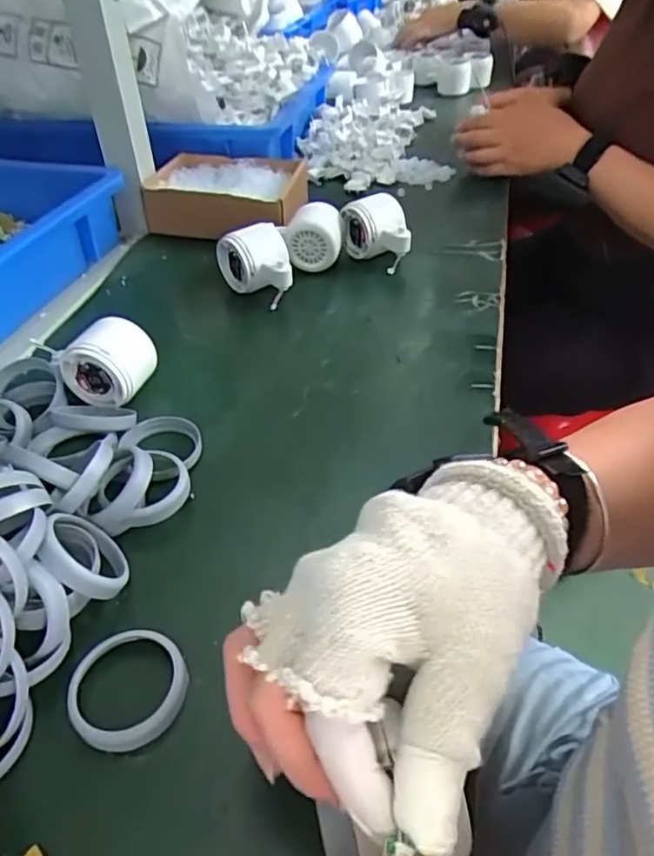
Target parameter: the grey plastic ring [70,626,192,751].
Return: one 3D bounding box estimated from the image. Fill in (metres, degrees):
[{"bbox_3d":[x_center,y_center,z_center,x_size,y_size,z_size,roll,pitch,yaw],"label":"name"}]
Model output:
[{"bbox_3d":[-0.103,0.134,0.313,0.059,0.010,0.059,-2,42,2],"label":"grey plastic ring"}]

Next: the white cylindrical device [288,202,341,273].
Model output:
[{"bbox_3d":[-0.012,-0.194,0.621,0.054,0.057,0.046,-1,42,4],"label":"white cylindrical device"}]

